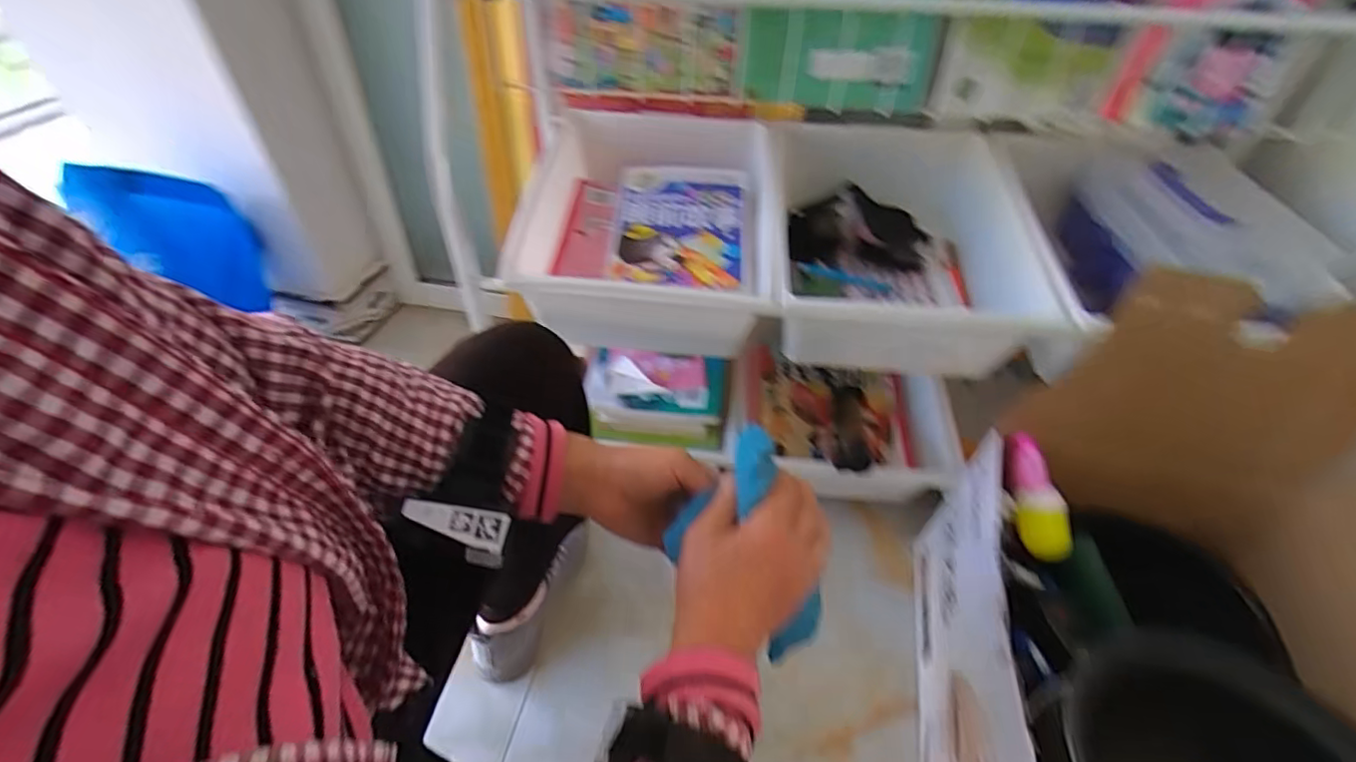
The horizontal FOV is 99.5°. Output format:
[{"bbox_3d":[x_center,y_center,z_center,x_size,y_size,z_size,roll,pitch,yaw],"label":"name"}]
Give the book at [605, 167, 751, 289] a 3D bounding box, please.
[{"bbox_3d":[-0.002,-0.190,0.699,0.160,0.021,0.208,5,56,4],"label":"book"}]

